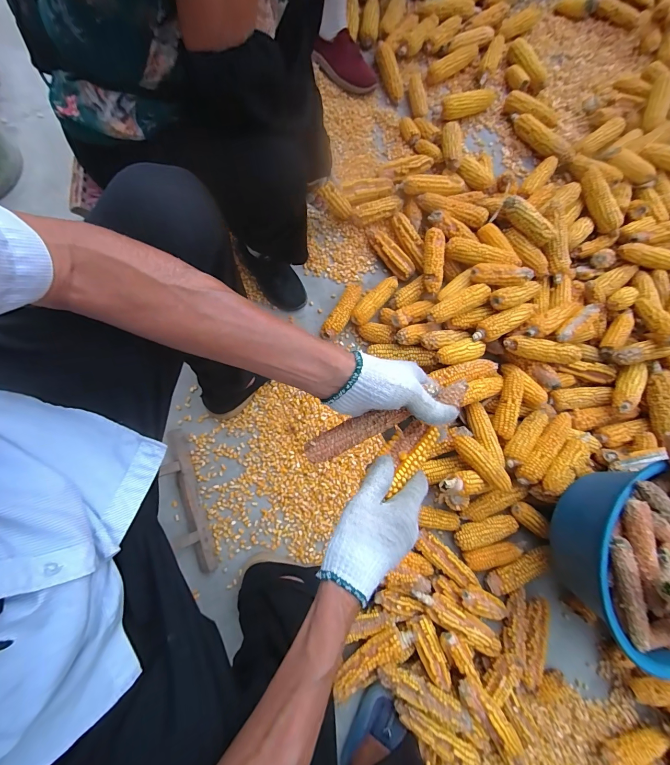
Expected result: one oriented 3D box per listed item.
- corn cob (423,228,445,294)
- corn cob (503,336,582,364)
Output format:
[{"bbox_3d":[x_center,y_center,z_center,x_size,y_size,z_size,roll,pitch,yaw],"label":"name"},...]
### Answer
[{"bbox_3d":[0.241,-0.296,0.802,0.047,0.049,0.157,5,81,0],"label":"corn cob"},{"bbox_3d":[0.471,-0.074,0.738,0.169,0.039,0.041,10,81,1],"label":"corn cob"}]

